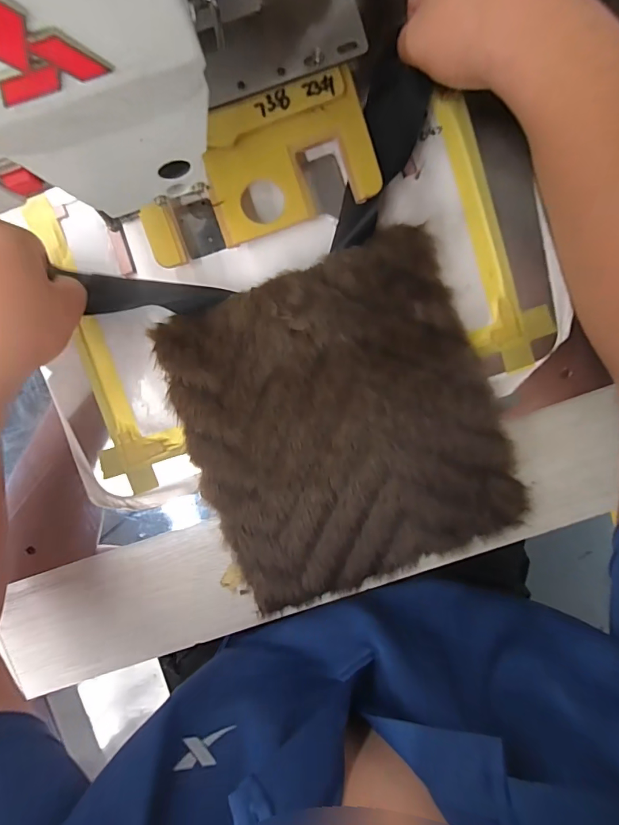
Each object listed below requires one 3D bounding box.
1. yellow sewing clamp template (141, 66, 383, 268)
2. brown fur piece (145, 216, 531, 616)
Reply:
[{"bbox_3d":[-0.042,-0.179,0.302,0.179,0.011,0.086,-19,102,0],"label":"yellow sewing clamp template"},{"bbox_3d":[0.029,0.018,0.329,0.239,0.024,0.261,-22,95,0],"label":"brown fur piece"}]

